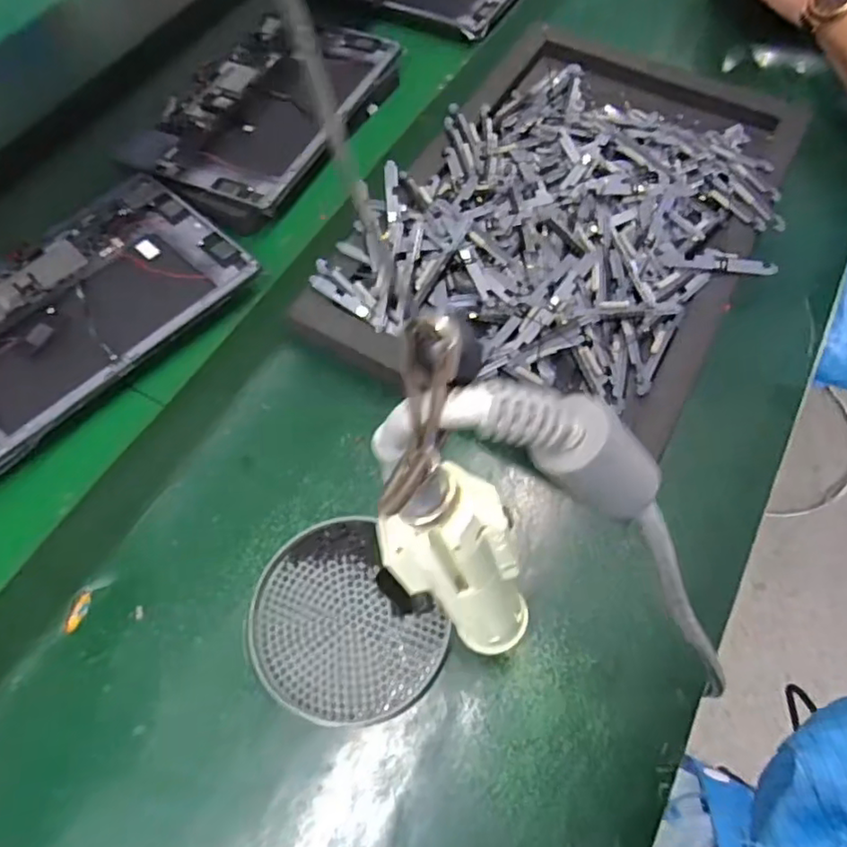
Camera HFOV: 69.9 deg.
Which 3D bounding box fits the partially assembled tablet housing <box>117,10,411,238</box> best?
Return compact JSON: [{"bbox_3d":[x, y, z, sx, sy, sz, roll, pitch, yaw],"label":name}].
[{"bbox_3d":[-0.148,-0.298,0.576,0.164,0.023,0.263,23,66,13],"label":"partially assembled tablet housing"}]

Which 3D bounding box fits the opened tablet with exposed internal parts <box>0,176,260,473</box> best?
[{"bbox_3d":[-0.272,-0.080,0.467,0.163,0.023,0.259,41,71,19],"label":"opened tablet with exposed internal parts"}]

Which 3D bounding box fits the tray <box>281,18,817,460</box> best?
[{"bbox_3d":[0.115,-0.165,0.477,0.282,0.051,0.393,27,67,14],"label":"tray"}]

